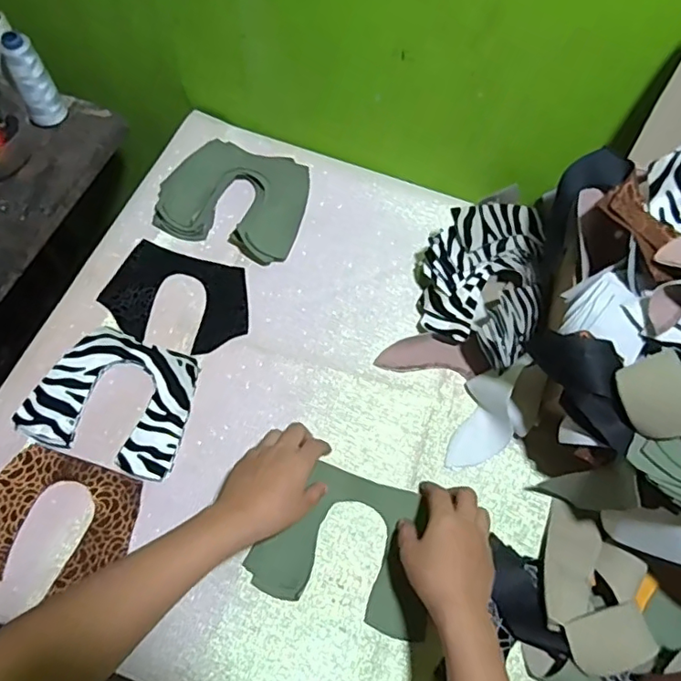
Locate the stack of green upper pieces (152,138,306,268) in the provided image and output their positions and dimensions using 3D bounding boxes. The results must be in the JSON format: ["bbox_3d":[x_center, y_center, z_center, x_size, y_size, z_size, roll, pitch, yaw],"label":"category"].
[{"bbox_3d":[-0.124,-0.171,0.682,0.160,0.032,0.140,16,66,5],"label":"stack of green upper pieces"}]

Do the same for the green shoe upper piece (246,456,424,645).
[{"bbox_3d":[0.009,0.191,0.531,0.165,0.008,0.124,17,66,5],"label":"green shoe upper piece"}]

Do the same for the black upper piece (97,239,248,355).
[{"bbox_3d":[-0.182,-0.046,0.636,0.156,0.008,0.113,15,65,-2],"label":"black upper piece"}]

